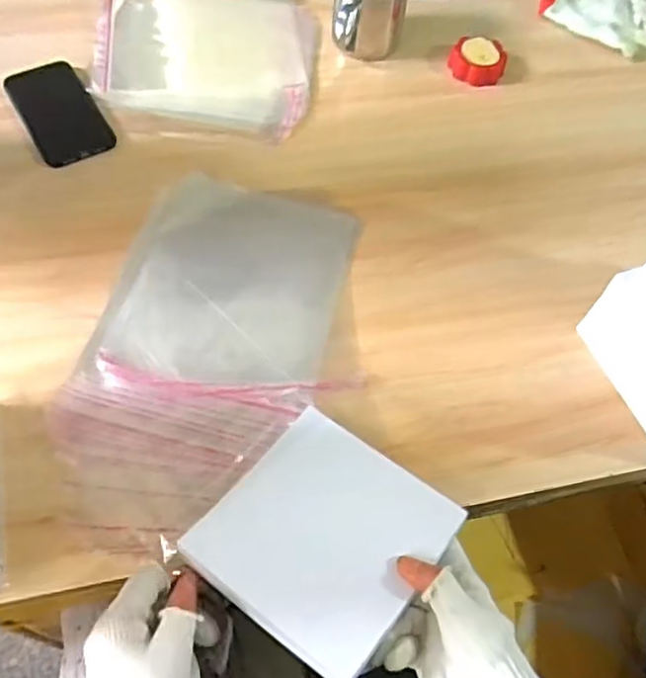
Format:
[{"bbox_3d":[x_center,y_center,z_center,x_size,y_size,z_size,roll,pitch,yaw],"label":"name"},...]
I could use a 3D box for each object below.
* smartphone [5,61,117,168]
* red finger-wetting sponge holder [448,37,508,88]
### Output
[{"bbox_3d":[-0.288,-0.247,0.715,0.077,0.005,0.153,-27,65,-19],"label":"smartphone"},{"bbox_3d":[0.188,-0.337,0.796,0.066,0.021,0.062,2,60,-3],"label":"red finger-wetting sponge holder"}]

